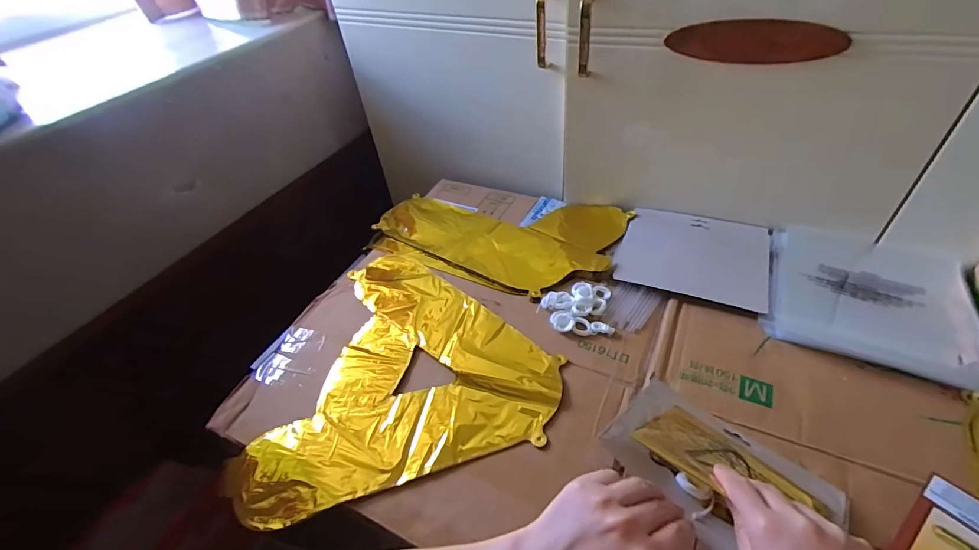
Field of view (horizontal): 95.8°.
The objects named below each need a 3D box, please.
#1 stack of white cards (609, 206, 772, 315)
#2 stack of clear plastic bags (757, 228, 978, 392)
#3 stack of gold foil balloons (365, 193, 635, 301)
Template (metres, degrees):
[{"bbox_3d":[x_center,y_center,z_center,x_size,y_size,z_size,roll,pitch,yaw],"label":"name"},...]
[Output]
[{"bbox_3d":[0.301,-0.032,0.652,0.195,0.012,0.171,15,49,22],"label":"stack of white cards"},{"bbox_3d":[0.491,0.018,0.576,0.223,0.017,0.239,17,49,23],"label":"stack of clear plastic bags"},{"bbox_3d":[0.005,-0.075,0.739,0.396,0.017,0.231,16,49,23],"label":"stack of gold foil balloons"}]

